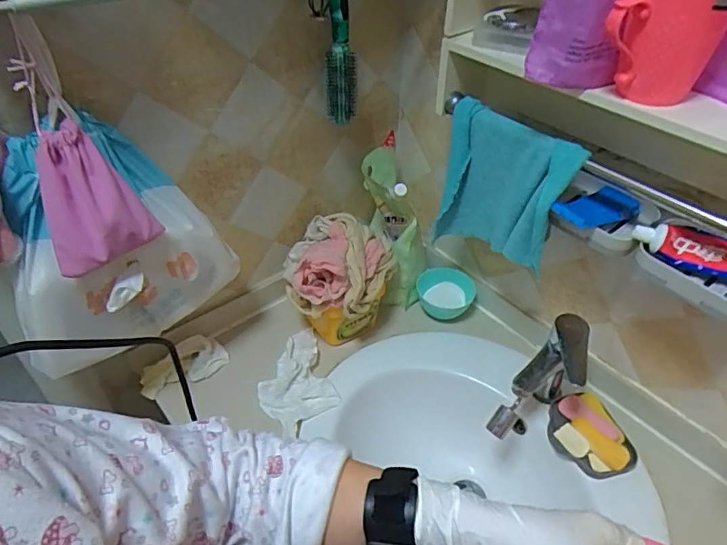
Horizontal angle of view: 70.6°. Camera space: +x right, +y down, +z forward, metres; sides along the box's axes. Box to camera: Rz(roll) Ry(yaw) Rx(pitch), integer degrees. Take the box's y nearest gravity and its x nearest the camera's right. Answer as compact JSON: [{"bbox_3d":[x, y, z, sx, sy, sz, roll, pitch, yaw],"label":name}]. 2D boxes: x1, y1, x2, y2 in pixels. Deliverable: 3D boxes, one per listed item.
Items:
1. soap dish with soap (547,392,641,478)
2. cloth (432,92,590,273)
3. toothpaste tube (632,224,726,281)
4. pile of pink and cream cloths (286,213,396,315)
[{"bbox_3d":[0.315,0.228,0.723,0.094,0.033,0.121,-13,45,-14],"label":"soap dish with soap"},{"bbox_3d":[0.177,-0.102,0.675,0.048,0.187,0.183,-25,49,-25],"label":"cloth"},{"bbox_3d":[0.370,-0.013,0.528,0.171,0.037,0.028,21,47,20],"label":"toothpaste tube"},{"bbox_3d":[-0.041,-0.012,0.788,0.142,0.090,0.158,21,47,20],"label":"pile of pink and cream cloths"}]

